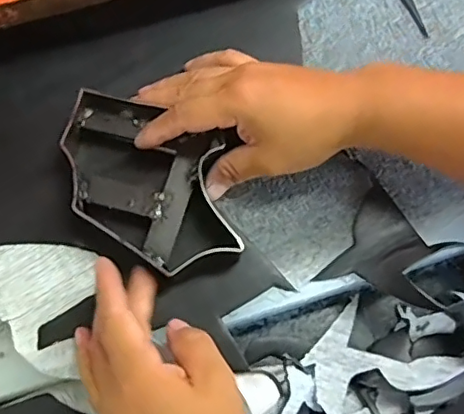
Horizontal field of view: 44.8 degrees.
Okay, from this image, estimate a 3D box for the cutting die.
[{"bbox_3d":[-0.055,-0.020,0.384,0.102,0.029,0.136,-17,76,-7],"label":"cutting die"}]

